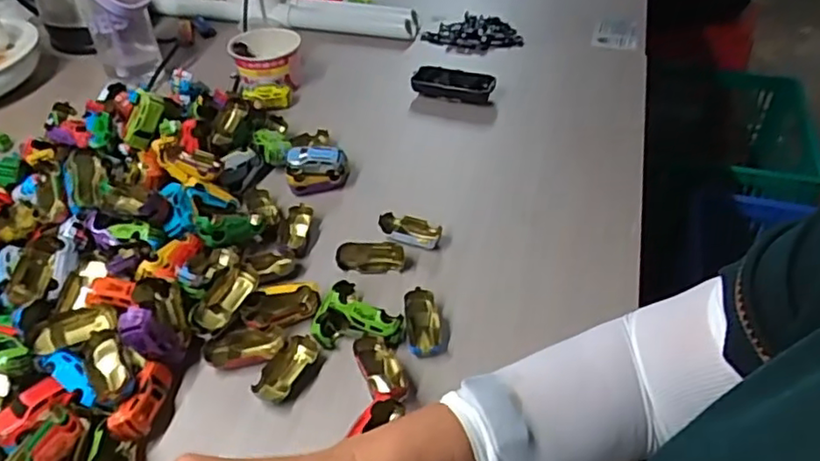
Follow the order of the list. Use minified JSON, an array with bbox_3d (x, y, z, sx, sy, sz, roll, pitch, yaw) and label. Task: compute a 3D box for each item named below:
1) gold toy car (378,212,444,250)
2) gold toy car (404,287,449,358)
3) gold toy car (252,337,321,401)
[{"bbox_3d":[0.000,0.000,0.622,0.063,0.017,0.029,8,42,11],"label":"gold toy car"},{"bbox_3d":[0.014,0.080,0.534,0.033,0.019,0.063,-6,42,-5],"label":"gold toy car"},{"bbox_3d":[-0.102,0.113,0.505,0.032,0.015,0.063,14,44,16],"label":"gold toy car"}]

